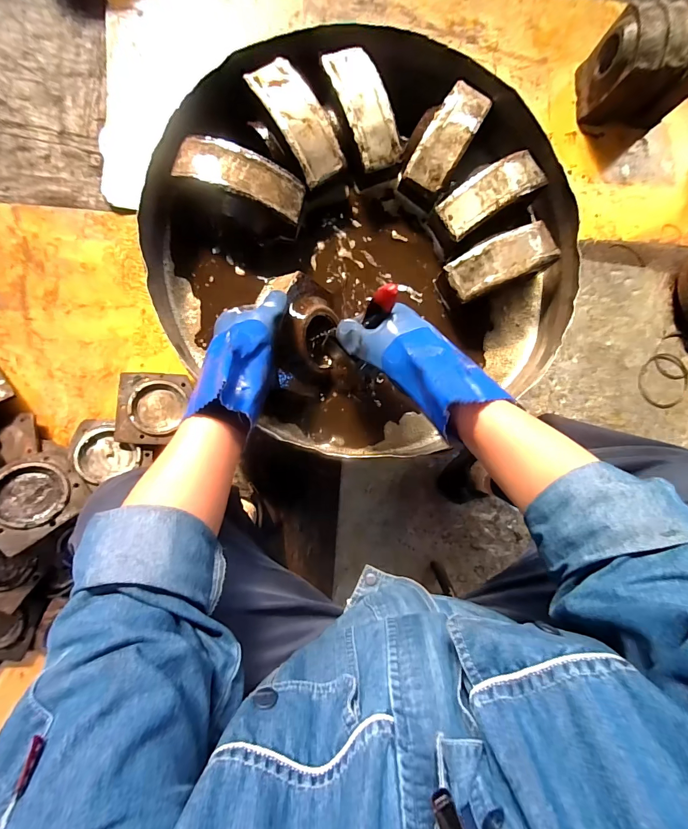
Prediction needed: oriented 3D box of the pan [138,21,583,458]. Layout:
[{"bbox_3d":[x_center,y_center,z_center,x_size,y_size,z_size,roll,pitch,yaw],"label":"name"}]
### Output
[{"bbox_3d":[0.035,-0.220,0.498,0.541,0.103,0.523,0,89,-7],"label":"pan"}]

